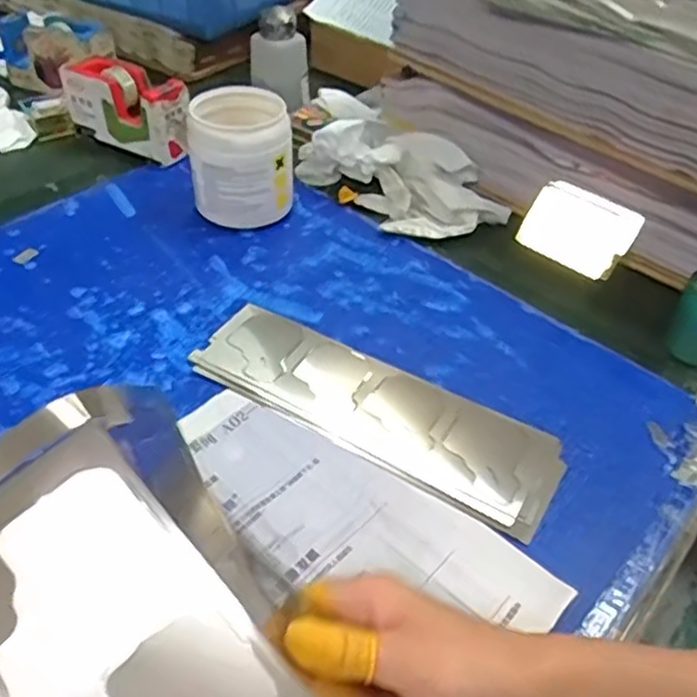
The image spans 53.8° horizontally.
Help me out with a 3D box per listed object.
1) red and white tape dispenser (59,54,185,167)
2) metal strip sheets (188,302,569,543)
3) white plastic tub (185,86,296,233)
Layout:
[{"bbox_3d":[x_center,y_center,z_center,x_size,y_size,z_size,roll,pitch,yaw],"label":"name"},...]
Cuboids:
[{"bbox_3d":[-0.239,-0.260,0.758,0.148,0.082,0.056,27,48,23],"label":"red and white tape dispenser"},{"bbox_3d":[0.020,0.039,0.511,0.278,0.007,0.093,24,48,21],"label":"metal strip sheets"},{"bbox_3d":[-0.103,-0.184,0.664,0.091,0.106,0.102,-4,44,-7],"label":"white plastic tub"}]

